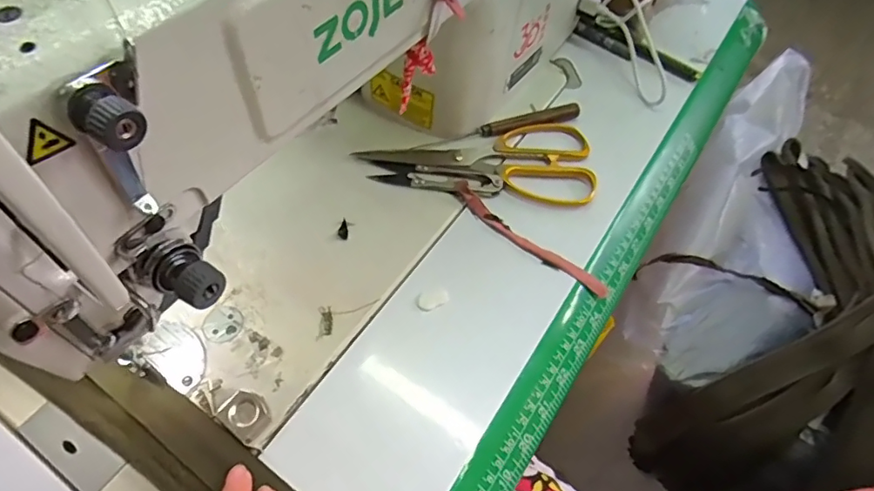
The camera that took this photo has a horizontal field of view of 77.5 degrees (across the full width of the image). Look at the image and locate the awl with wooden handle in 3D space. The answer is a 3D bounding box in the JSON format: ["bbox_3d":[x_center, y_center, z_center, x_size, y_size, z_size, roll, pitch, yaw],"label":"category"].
[{"bbox_3d":[0.053,-0.097,0.449,0.143,0.008,0.014,-15,59,-13],"label":"awl with wooden handle"}]

